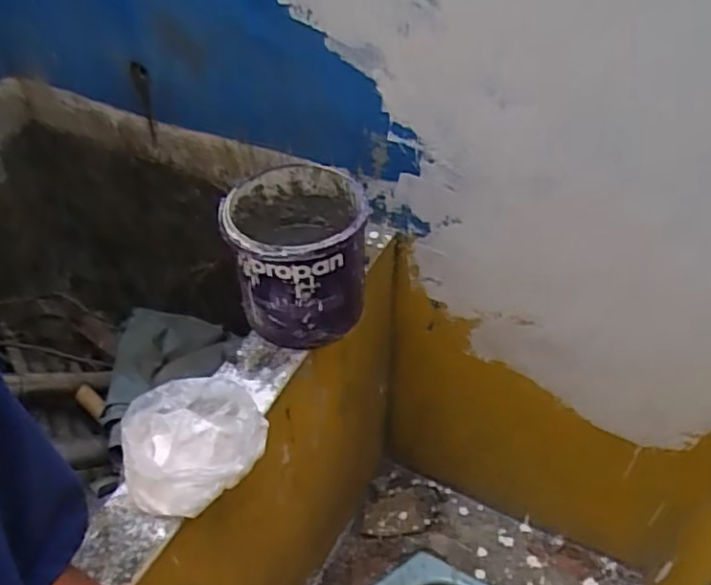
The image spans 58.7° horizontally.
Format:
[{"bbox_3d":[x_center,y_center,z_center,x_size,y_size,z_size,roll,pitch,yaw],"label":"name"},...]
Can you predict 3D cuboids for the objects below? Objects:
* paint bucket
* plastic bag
[{"bbox_3d":[-0.081,-0.049,0.863,0.169,0.185,0.177,0,46,0],"label":"paint bucket"},{"bbox_3d":[-0.182,0.176,0.724,0.153,0.068,0.140,-10,47,-10],"label":"plastic bag"}]

